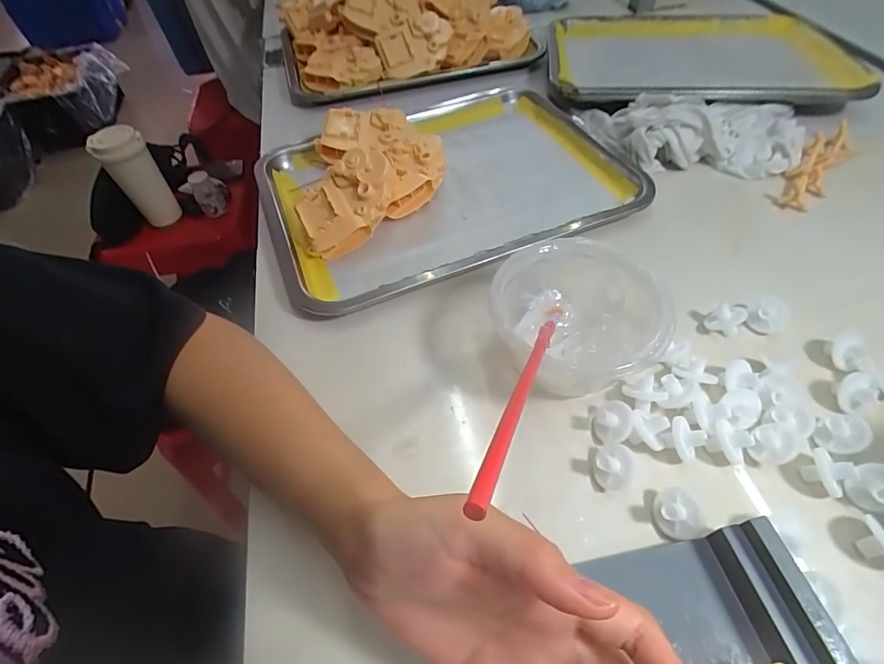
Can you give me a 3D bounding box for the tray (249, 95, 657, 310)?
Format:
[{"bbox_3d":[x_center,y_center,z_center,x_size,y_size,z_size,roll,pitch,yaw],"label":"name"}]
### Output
[{"bbox_3d":[0.002,-0.169,0.450,0.360,0.068,0.265,-20,54,-11],"label":"tray"}]

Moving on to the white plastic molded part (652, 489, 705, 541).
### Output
[{"bbox_3d":[0.137,0.105,0.256,0.021,0.019,0.027,-26,55,-15],"label":"white plastic molded part"}]

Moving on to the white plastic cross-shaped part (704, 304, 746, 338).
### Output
[{"bbox_3d":[0.215,-0.007,0.337,0.022,0.025,0.017,-1,53,3],"label":"white plastic cross-shaped part"}]

